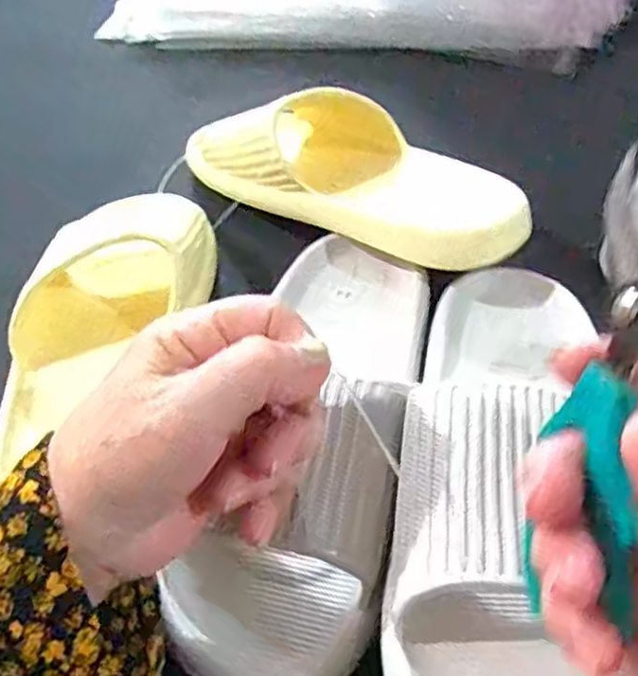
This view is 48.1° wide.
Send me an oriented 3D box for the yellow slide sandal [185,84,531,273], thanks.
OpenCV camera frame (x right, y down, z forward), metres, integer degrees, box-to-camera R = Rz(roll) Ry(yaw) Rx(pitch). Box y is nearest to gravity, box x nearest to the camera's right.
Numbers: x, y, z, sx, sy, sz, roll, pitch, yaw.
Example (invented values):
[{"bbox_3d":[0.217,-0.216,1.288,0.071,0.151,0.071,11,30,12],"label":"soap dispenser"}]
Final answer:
[{"bbox_3d":[0.019,-0.105,0.453,0.237,0.071,0.089,25,55,25],"label":"yellow slide sandal"}]

